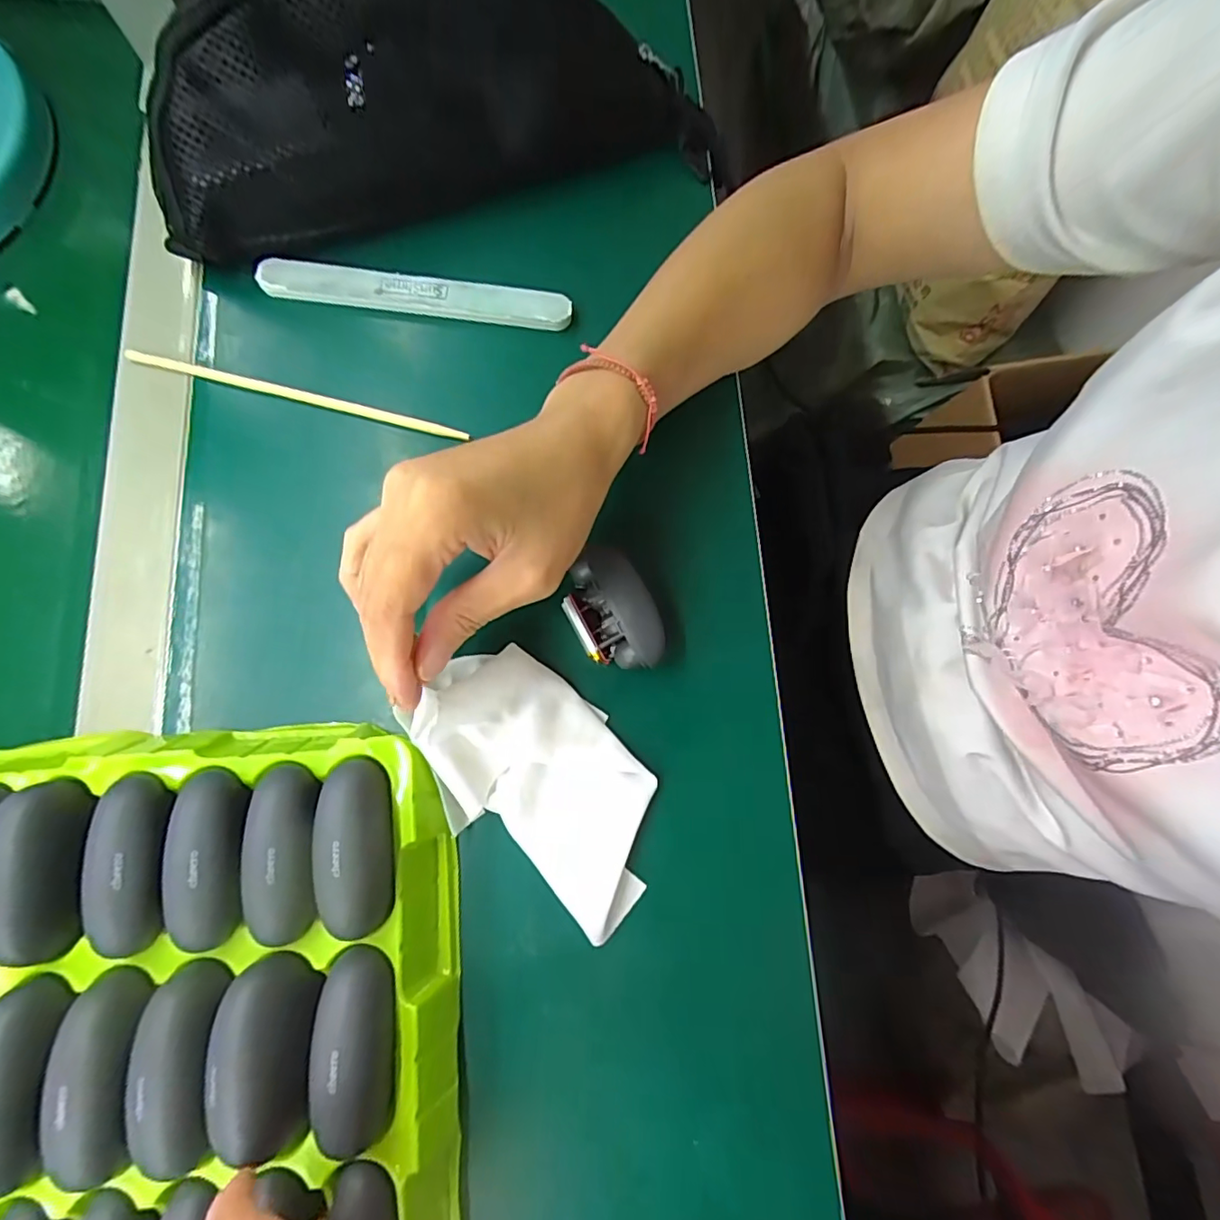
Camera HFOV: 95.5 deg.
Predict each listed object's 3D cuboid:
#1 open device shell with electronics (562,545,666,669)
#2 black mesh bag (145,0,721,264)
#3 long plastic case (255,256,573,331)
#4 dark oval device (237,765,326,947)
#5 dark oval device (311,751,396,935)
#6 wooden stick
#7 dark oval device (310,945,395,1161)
[{"bbox_3d":[0.001,0.001,0.269,0.039,0.024,0.060,-29,80,-6],"label":"open device shell with electronics"},{"bbox_3d":[-0.092,-0.276,0.292,0.308,0.093,0.073,-16,79,-4],"label":"black mesh bag"},{"bbox_3d":[-0.108,-0.179,0.312,0.170,0.011,0.020,6,78,0],"label":"long plastic case"},{"bbox_3d":[-0.131,0.096,0.220,0.025,0.020,0.066,-5,78,-2],"label":"dark oval device"},{"bbox_3d":[-0.103,0.095,0.222,0.023,0.023,0.067,-4,78,-2],"label":"dark oval device"},{"bbox_3d":[-0.168,-0.116,0.300,0.186,0.007,0.006,13,78,2],"label":"wooden stick"},{"bbox_3d":[-0.098,0.167,0.209,0.026,0.022,0.065,-1,78,-1],"label":"dark oval device"}]

